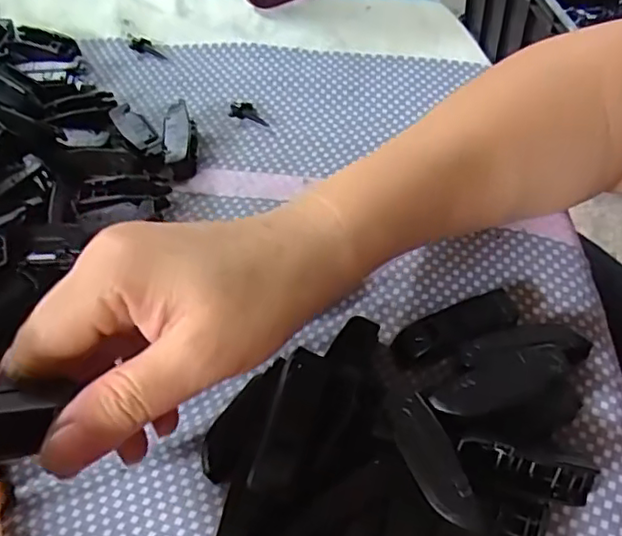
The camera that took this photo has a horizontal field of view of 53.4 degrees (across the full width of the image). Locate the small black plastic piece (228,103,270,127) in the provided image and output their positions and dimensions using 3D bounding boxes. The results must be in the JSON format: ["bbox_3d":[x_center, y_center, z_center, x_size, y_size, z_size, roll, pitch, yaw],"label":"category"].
[{"bbox_3d":[-0.036,-0.093,0.369,0.027,0.005,0.013,17,60,16],"label":"small black plastic piece"}]

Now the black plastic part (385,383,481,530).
[{"bbox_3d":[0.043,0.066,0.220,0.017,0.004,0.052,-23,58,-10],"label":"black plastic part"}]

